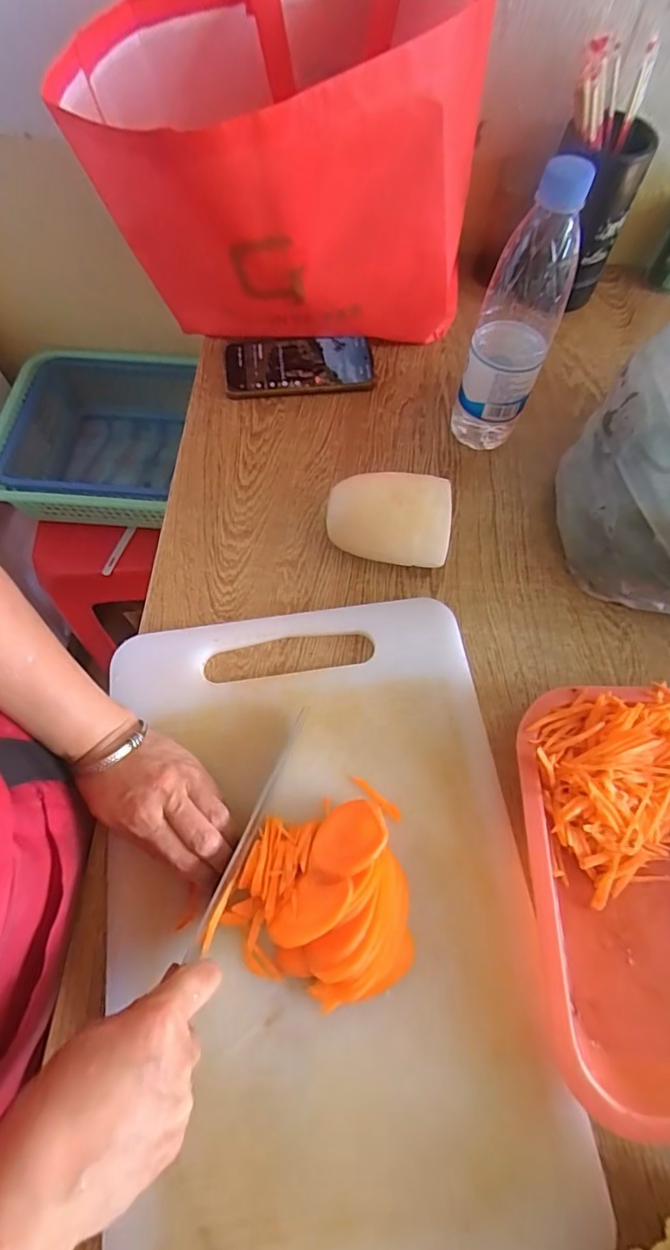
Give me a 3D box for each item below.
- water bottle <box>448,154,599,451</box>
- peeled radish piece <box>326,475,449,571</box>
[{"bbox_3d":[0.162,-0.262,0.470,0.068,0.240,0.058,14,67,4],"label":"water bottle"},{"bbox_3d":[0.046,-0.090,0.472,0.103,0.079,0.069,4,67,-1],"label":"peeled radish piece"}]

